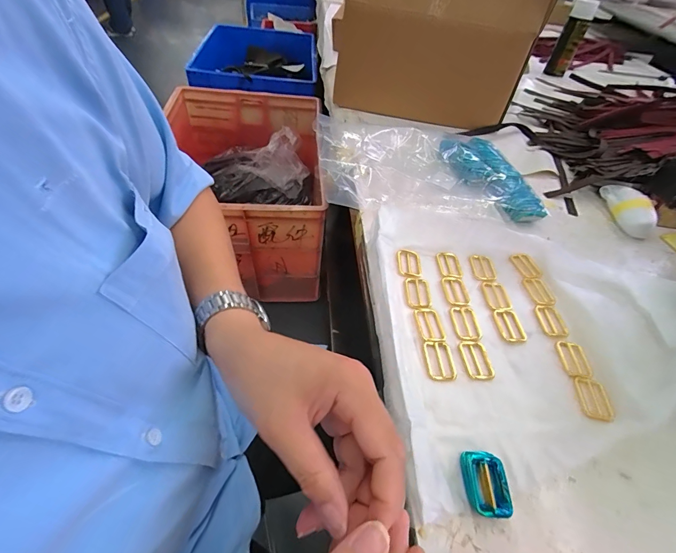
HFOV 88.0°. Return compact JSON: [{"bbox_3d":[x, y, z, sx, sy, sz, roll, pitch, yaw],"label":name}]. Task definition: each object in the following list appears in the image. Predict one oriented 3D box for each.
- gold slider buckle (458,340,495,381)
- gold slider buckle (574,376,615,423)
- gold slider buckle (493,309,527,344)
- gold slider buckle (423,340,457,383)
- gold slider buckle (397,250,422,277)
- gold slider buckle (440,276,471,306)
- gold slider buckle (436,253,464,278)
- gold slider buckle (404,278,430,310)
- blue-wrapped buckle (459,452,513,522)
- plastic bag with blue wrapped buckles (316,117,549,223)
[{"bbox_3d":[0.150,0.089,0.378,0.029,0.004,0.047,1,48,-6],"label":"gold slider buckle"},{"bbox_3d":[0.265,0.127,0.362,0.029,0.005,0.045,10,47,2],"label":"gold slider buckle"},{"bbox_3d":[0.203,0.059,0.415,0.028,0.006,0.046,0,48,-7],"label":"gold slider buckle"},{"bbox_3d":[0.107,0.089,0.372,0.032,0.004,0.046,-1,48,-8],"label":"gold slider buckle"},{"bbox_3d":[0.094,-0.017,0.464,0.034,0.010,0.044,12,47,3],"label":"gold slider buckle"},{"bbox_3d":[0.149,0.020,0.440,0.029,0.006,0.047,1,47,-6],"label":"gold slider buckle"},{"bbox_3d":[0.152,-0.014,0.472,0.032,0.009,0.047,0,48,-7],"label":"gold slider buckle"},{"bbox_3d":[0.098,0.022,0.431,0.031,0.005,0.047,9,47,1],"label":"gold slider buckle"},{"bbox_3d":[0.122,0.171,0.291,0.031,0.014,0.049,4,47,-3],"label":"blue-wrapped buckle"},{"bbox_3d":[0.142,-0.183,0.583,0.340,0.091,0.229,0,48,-9],"label":"plastic bag with blue wrapped buckles"}]

